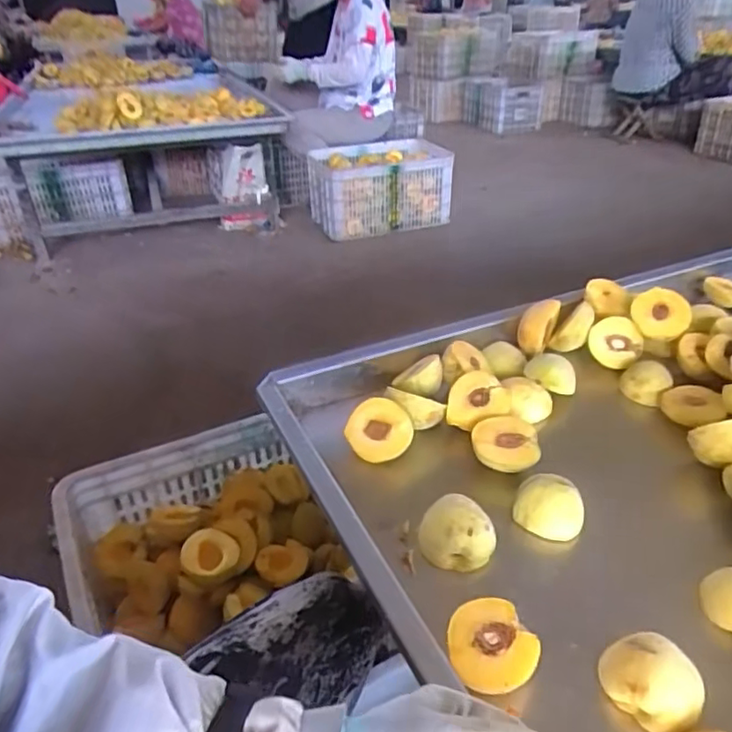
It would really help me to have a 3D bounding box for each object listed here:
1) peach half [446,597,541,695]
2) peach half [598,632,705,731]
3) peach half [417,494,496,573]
[{"bbox_3d":[0.090,0.213,0.443,0.062,0.035,0.061,-1,33,1],"label":"peach half"},{"bbox_3d":[0.205,0.224,0.427,0.050,0.036,0.062,-24,42,-32],"label":"peach half"},{"bbox_3d":[0.081,0.152,0.532,0.056,0.041,0.057,0,34,0],"label":"peach half"}]

